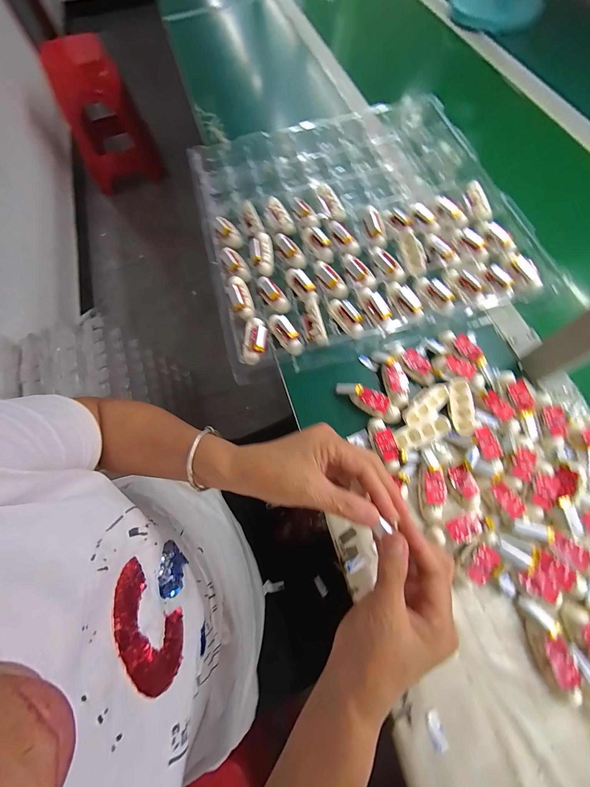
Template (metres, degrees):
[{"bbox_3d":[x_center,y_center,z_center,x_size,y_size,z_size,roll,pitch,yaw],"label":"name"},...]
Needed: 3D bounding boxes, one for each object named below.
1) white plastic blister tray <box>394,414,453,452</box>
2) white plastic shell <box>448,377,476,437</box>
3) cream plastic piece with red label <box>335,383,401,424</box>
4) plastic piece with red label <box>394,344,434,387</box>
[{"bbox_3d":[0.146,0.045,0.333,0.061,0.012,0.026,-26,70,7],"label":"white plastic blister tray"},{"bbox_3d":[0.196,0.014,0.341,0.023,0.008,0.069,0,70,2],"label":"white plastic shell"},{"bbox_3d":[0.091,0.010,0.363,0.083,0.028,0.025,33,74,13],"label":"cream plastic piece with red label"},{"bbox_3d":[0.153,-0.037,0.374,0.024,0.015,0.065,-39,73,-11],"label":"plastic piece with red label"}]

